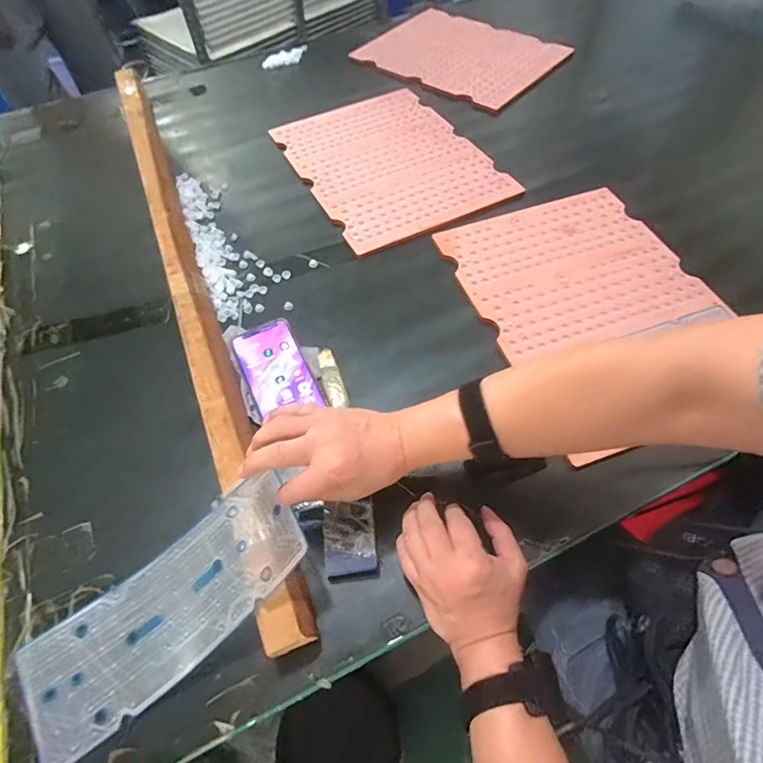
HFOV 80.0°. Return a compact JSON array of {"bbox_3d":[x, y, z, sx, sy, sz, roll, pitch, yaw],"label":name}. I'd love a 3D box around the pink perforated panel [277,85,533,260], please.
[{"bbox_3d":[0.012,-0.373,0.766,0.279,0.011,0.368,-26,61,-11],"label":"pink perforated panel"}]

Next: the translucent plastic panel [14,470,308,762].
[{"bbox_3d":[-0.185,0.197,0.396,0.270,0.033,0.105,-39,64,-4],"label":"translucent plastic panel"}]

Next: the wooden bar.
[{"bbox_3d":[-0.287,-0.190,0.649,0.041,0.043,1.076,-22,60,-9],"label":"wooden bar"}]

